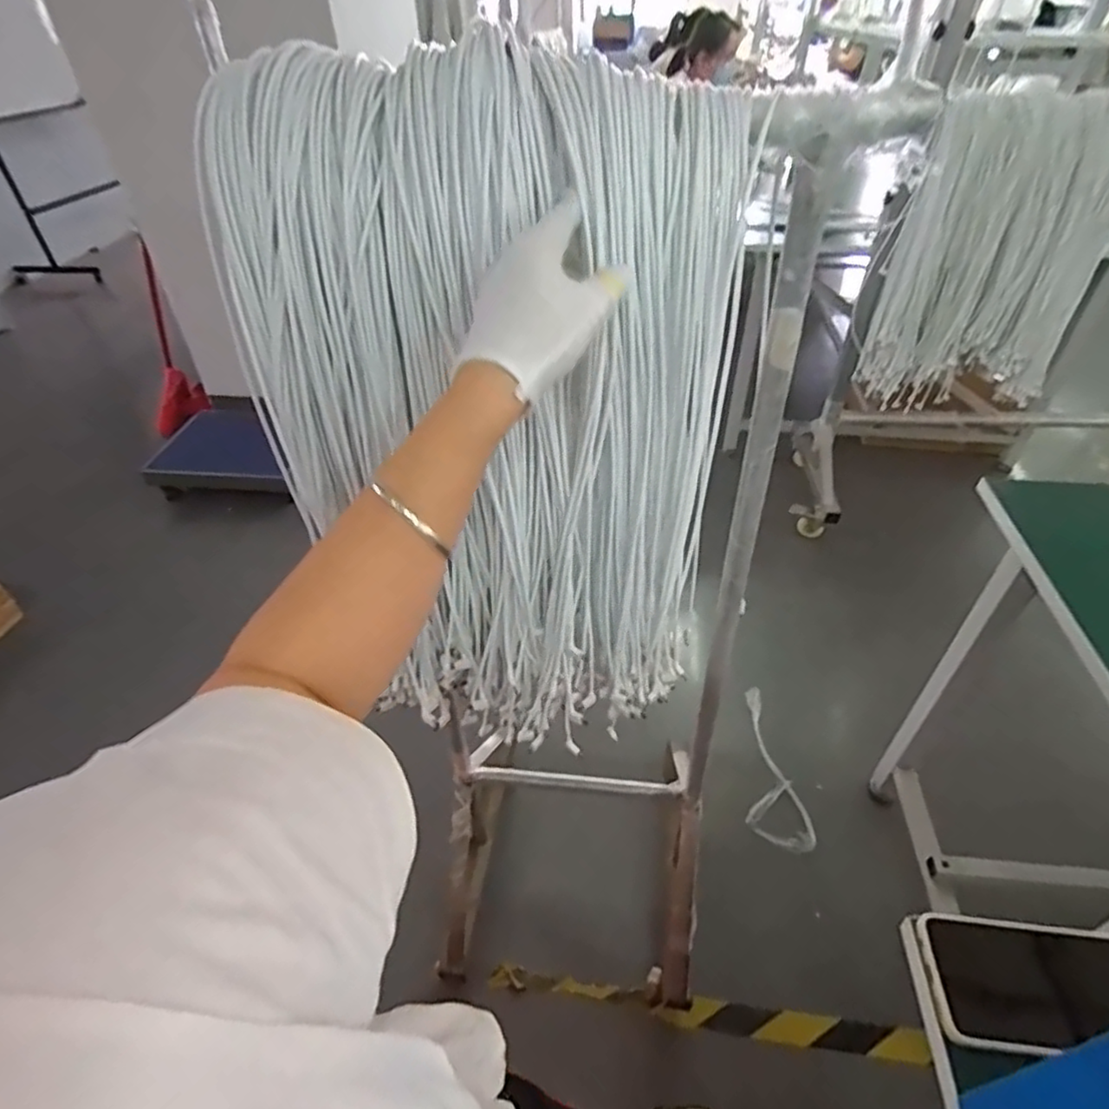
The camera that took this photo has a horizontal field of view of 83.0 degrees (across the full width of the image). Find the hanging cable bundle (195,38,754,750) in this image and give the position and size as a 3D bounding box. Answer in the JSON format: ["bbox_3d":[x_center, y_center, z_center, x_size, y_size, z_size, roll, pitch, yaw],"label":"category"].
[{"bbox_3d":[-0.051,-0.064,0.555,0.368,0.578,0.133,6,43,9],"label":"hanging cable bundle"}]

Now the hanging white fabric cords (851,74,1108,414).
[{"bbox_3d":[1.027,-0.659,1.465,0.458,0.652,0.138,-8,43,-6],"label":"hanging white fabric cords"}]

